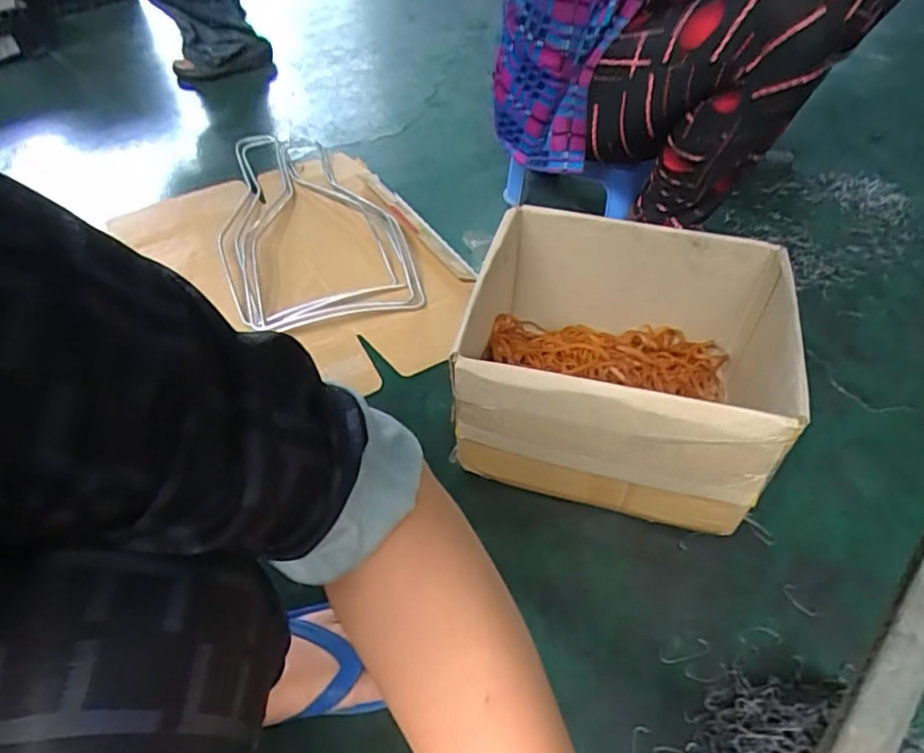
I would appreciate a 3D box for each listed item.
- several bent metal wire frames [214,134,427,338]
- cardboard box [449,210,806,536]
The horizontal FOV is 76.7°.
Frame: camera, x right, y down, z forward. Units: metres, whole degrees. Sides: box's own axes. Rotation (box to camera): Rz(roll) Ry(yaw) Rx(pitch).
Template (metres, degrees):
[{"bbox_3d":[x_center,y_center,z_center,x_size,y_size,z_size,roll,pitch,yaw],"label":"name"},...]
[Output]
[{"bbox_3d":[-0.276,-0.266,0.990,0.275,0.051,0.541,-20,51,-15],"label":"several bent metal wire frames"},{"bbox_3d":[0.163,-0.018,0.666,0.347,0.199,0.283,14,49,11],"label":"cardboard box"}]

